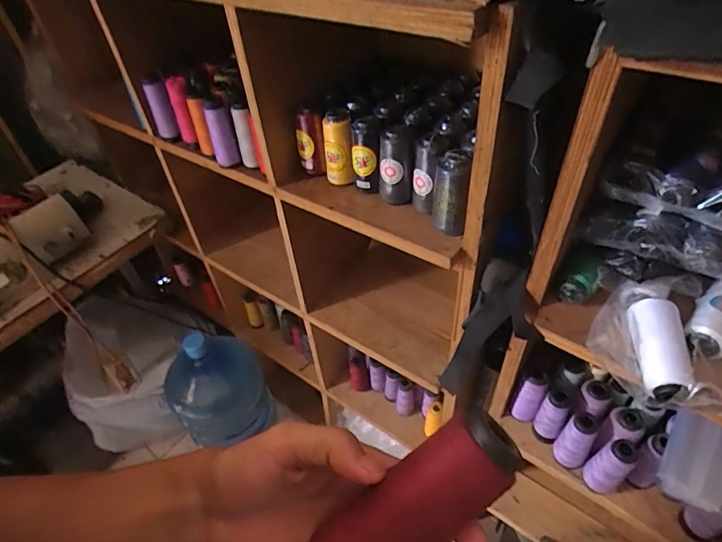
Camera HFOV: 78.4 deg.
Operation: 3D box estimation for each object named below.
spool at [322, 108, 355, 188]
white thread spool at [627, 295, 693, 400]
[{"bbox_3d":[-0.035,-0.184,0.680,0.044,0.105,0.048,-7,45,-2],"label":"spool"},{"bbox_3d":[0.317,0.081,0.467,0.041,0.041,0.113,4,45,10],"label":"white thread spool"}]

